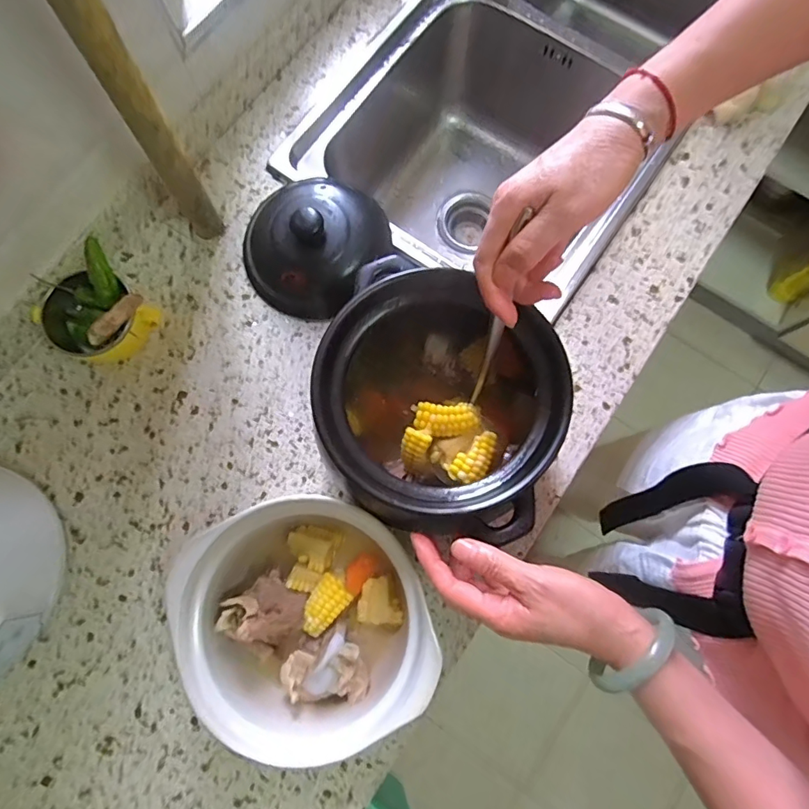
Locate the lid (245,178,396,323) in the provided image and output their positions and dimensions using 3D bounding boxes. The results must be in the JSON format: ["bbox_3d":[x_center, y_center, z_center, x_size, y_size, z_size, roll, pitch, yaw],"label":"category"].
[{"bbox_3d":[-0.115,-0.196,0.559,0.156,0.066,0.161,0,78,0],"label":"lid"}]

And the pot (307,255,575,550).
[{"bbox_3d":[0.029,0.001,0.456,0.197,0.145,0.191,22,79,4],"label":"pot"}]

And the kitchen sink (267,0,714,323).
[{"bbox_3d":[0.167,-0.478,0.778,0.440,0.258,0.719,29,79,6],"label":"kitchen sink"}]

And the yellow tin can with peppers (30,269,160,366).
[{"bbox_3d":[-0.332,-0.093,0.540,0.109,0.057,0.097,41,81,8],"label":"yellow tin can with peppers"}]

